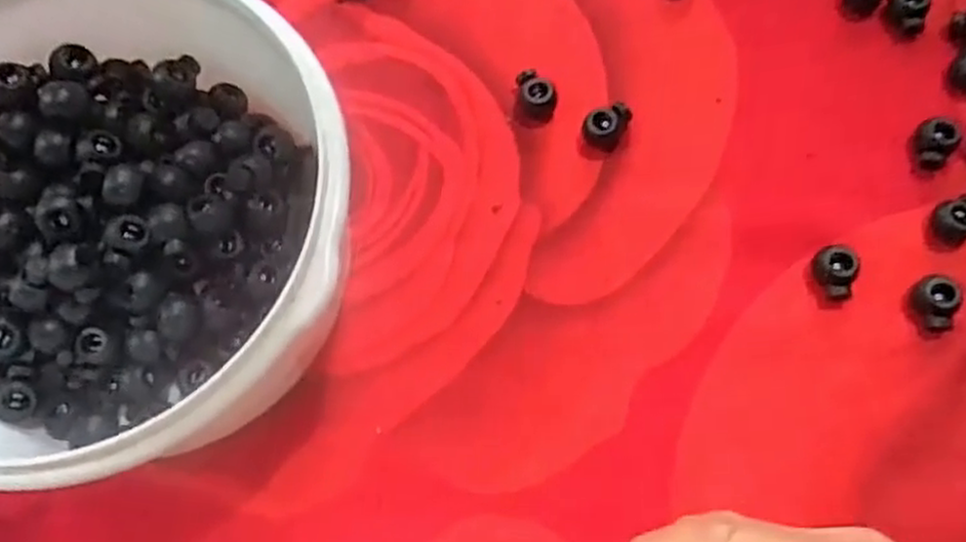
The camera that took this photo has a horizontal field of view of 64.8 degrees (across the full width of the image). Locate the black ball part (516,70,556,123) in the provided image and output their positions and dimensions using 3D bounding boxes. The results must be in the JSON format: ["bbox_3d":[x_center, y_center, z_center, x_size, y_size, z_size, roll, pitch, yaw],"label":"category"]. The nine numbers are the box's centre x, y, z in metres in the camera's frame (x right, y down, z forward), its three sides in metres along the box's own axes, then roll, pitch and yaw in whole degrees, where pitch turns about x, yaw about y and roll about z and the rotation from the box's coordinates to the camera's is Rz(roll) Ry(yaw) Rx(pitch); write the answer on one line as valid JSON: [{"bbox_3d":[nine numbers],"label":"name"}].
[{"bbox_3d":[0.021,-0.070,0.302,0.015,0.011,0.017,-4,72,1],"label":"black ball part"}]

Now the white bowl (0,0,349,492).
[{"bbox_3d":[-0.120,-0.010,0.253,0.157,0.077,0.151,-1,72,2],"label":"white bowl"}]

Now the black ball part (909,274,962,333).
[{"bbox_3d":[0.159,0.012,0.267,0.012,0.012,0.019,-7,72,0],"label":"black ball part"}]

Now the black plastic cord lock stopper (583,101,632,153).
[{"bbox_3d":[0.048,-0.057,0.296,0.015,0.011,0.017,30,76,11],"label":"black plastic cord lock stopper"}]

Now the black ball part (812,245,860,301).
[{"bbox_3d":[0.127,0.001,0.272,0.012,0.014,0.018,-22,73,-5],"label":"black ball part"}]

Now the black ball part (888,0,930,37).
[{"bbox_3d":[0.169,-0.103,0.302,0.015,0.011,0.014,-1,72,2],"label":"black ball part"}]

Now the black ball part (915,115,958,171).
[{"bbox_3d":[0.168,-0.047,0.285,0.012,0.014,0.015,22,74,9],"label":"black ball part"}]

